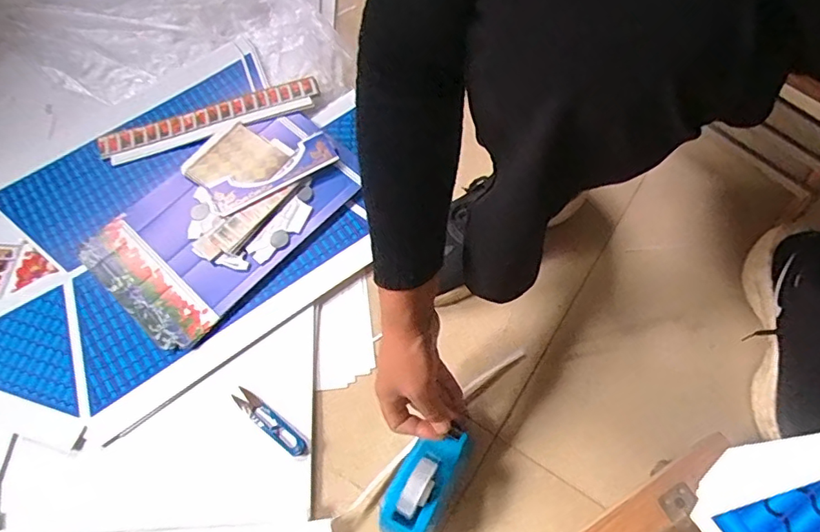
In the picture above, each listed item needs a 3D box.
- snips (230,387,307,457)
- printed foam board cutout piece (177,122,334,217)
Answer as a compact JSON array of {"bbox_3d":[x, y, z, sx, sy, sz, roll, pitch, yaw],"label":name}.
[{"bbox_3d":[-0.152,0.169,0.558,0.101,0.009,0.021,36,72,15],"label":"snips"},{"bbox_3d":[-0.200,-0.146,0.673,0.176,0.011,0.128,-28,66,-9],"label":"printed foam board cutout piece"}]

